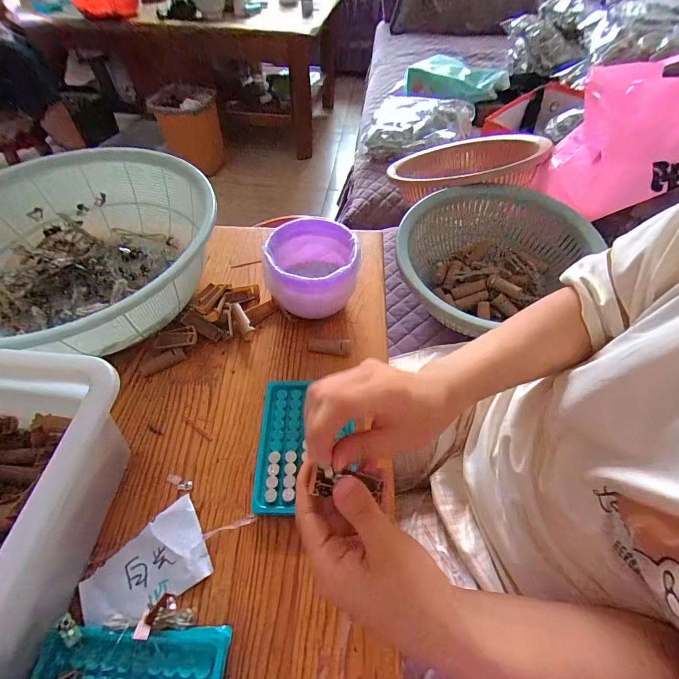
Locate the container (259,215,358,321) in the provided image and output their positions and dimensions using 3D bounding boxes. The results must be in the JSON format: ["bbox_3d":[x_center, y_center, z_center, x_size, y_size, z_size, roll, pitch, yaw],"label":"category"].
[{"bbox_3d":[-0.031,-0.080,0.438,0.102,0.092,0.105,0,53,0],"label":"container"}]

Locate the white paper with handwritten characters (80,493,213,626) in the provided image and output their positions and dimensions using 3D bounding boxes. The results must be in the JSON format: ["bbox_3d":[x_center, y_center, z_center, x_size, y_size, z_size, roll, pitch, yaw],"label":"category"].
[{"bbox_3d":[-0.162,0.191,0.293,0.096,0.005,0.067,-29,58,-20],"label":"white paper with handwritten characters"}]

